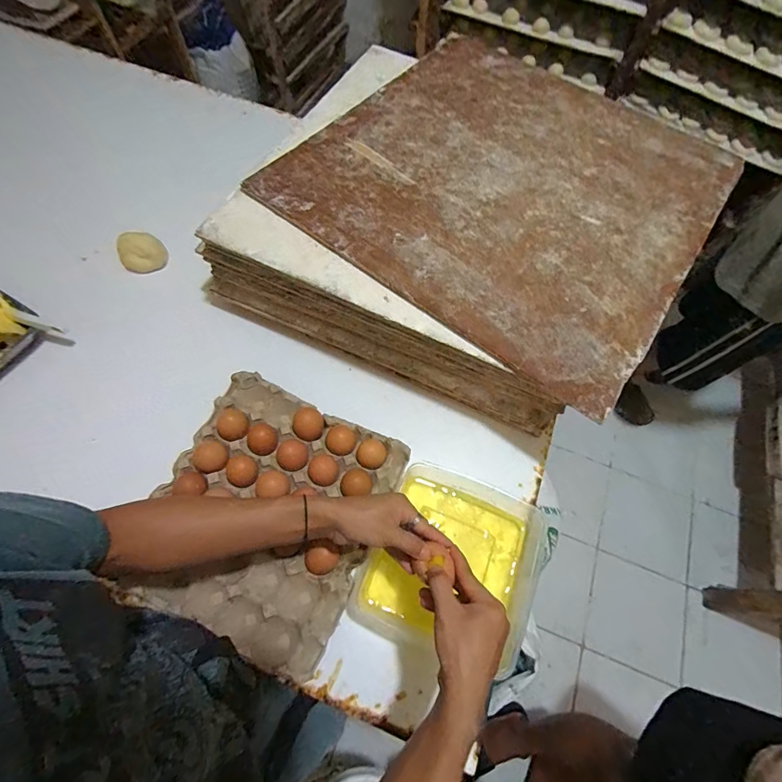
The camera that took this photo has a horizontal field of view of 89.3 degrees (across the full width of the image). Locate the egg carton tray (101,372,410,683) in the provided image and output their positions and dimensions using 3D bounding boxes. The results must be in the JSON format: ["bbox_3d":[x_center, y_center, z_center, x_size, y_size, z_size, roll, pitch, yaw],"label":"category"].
[{"bbox_3d":[-0.163,0.161,0.535,0.304,0.065,0.312,24,65,7],"label":"egg carton tray"}]

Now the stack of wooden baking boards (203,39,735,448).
[{"bbox_3d":[0.142,-0.291,0.691,0.640,0.173,0.655,31,66,10],"label":"stack of wooden baking boards"}]

